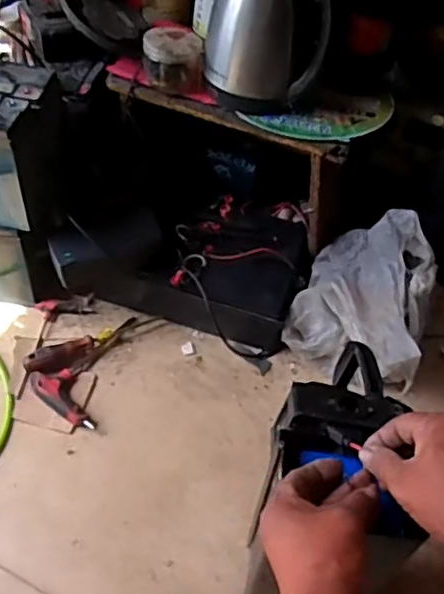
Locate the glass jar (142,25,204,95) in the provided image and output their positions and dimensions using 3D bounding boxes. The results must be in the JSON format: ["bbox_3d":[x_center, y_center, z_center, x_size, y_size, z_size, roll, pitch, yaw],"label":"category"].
[{"bbox_3d":[-0.072,-0.355,0.942,0.087,0.065,0.075,8,51,0],"label":"glass jar"}]

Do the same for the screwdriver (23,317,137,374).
[{"bbox_3d":[-0.208,0.072,0.961,0.182,0.034,0.040,-29,59,-26],"label":"screwdriver"}]

